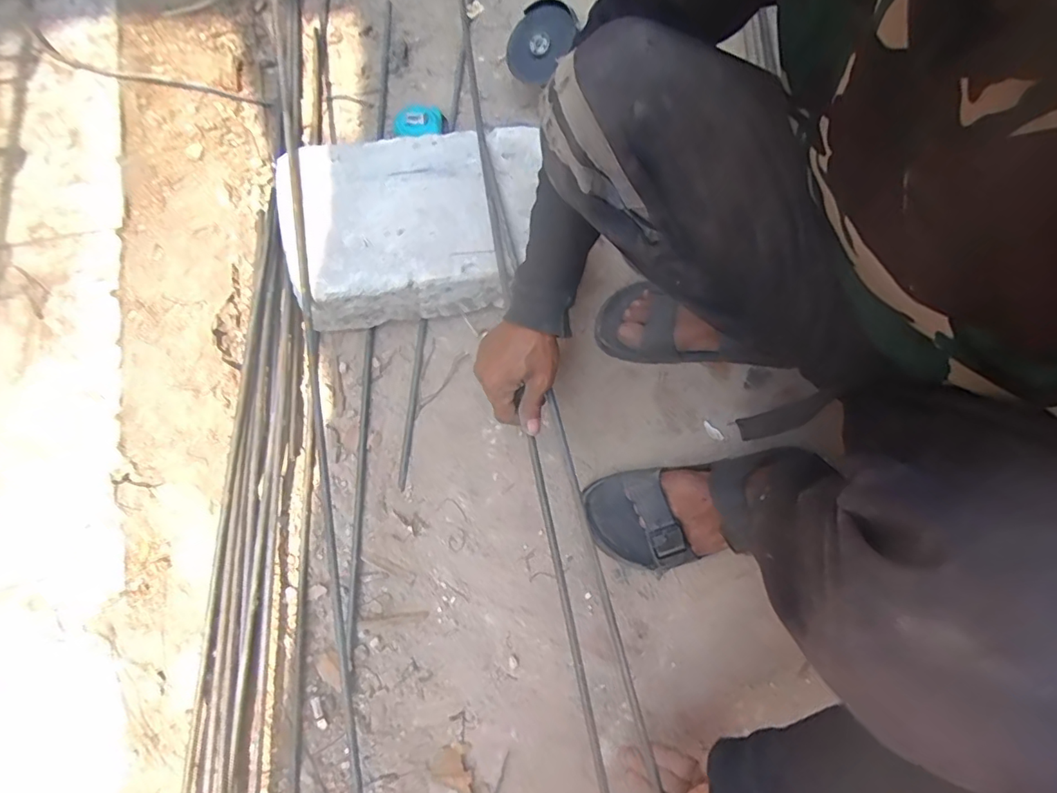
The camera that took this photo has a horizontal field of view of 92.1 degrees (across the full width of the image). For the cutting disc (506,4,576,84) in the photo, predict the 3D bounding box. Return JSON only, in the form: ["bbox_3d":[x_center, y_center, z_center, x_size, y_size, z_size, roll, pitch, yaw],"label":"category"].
[{"bbox_3d":[0.011,-0.480,0.690,0.099,0.012,0.098,-3,82,22],"label":"cutting disc"}]

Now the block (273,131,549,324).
[{"bbox_3d":[-0.133,-0.208,0.615,0.290,0.091,0.197,-9,75,-4],"label":"block"}]

